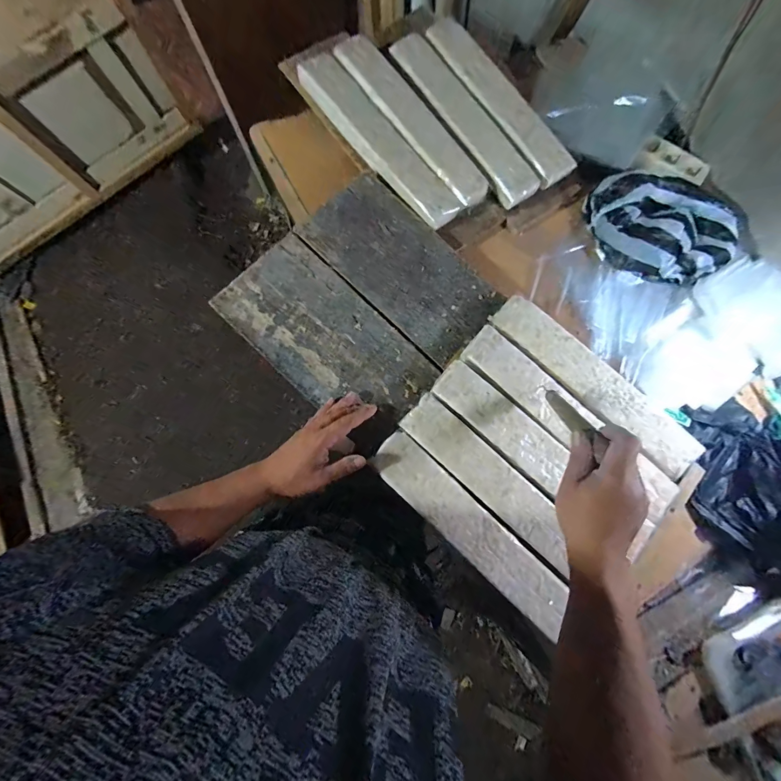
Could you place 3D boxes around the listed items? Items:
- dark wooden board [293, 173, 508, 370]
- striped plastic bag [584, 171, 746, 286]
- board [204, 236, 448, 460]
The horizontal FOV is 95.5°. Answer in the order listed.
[{"bbox_3d":[0.024,-0.205,0.584,0.320,0.011,0.167,44,77,3],"label":"dark wooden board"},{"bbox_3d":[0.480,-0.288,0.617,0.253,0.074,0.177,5,76,3],"label":"striped plastic bag"},{"bbox_3d":[-0.097,-0.079,0.538,0.330,0.029,0.167,42,80,11],"label":"board"}]

